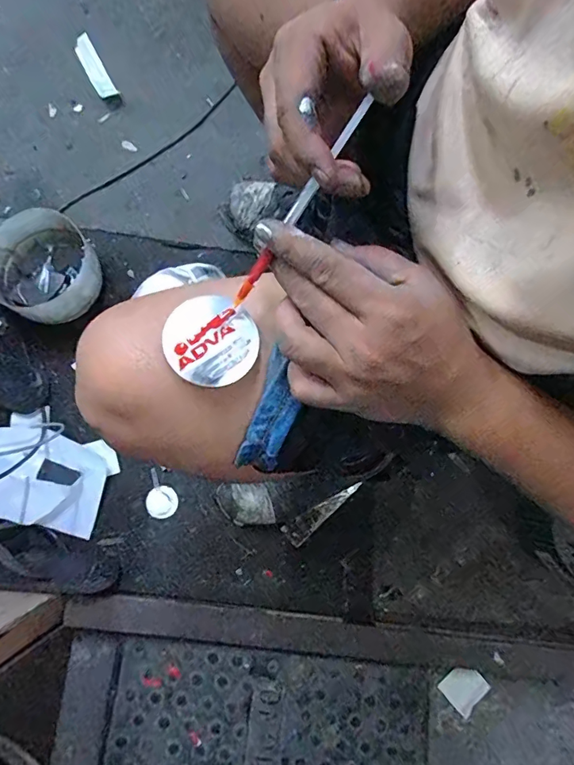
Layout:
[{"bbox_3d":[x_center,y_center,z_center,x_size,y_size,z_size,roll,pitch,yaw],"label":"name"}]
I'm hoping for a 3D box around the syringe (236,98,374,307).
[{"bbox_3d":[0.006,-0.099,0.263,0.007,0.006,0.132,37,105,5],"label":"syringe"}]

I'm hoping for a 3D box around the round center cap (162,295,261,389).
[{"bbox_3d":[-0.047,-0.026,0.284,0.055,0.008,0.055,0,79,-1],"label":"round center cap"}]

